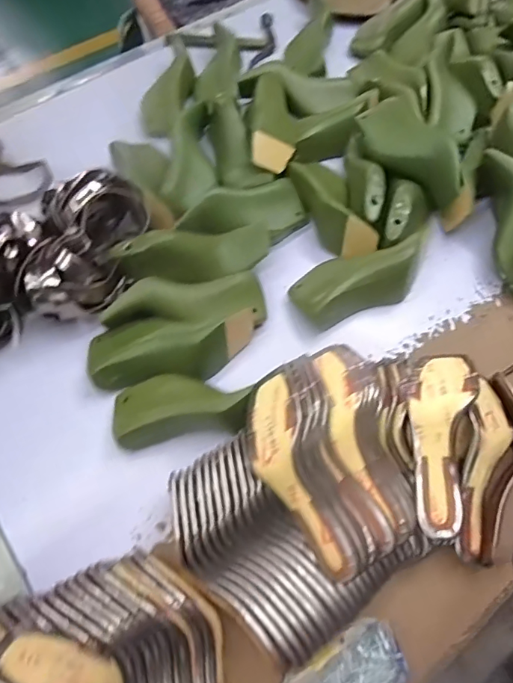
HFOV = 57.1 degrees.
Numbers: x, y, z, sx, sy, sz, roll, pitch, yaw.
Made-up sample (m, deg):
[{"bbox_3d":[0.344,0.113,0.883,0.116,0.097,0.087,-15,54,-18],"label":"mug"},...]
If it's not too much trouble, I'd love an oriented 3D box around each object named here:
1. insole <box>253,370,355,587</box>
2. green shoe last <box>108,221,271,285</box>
[{"bbox_3d":[0.042,0.144,0.491,0.064,0.046,0.217,-20,78,-10],"label":"insole"},{"bbox_3d":[-0.089,-0.126,0.679,0.220,0.056,0.083,-9,62,-4],"label":"green shoe last"}]

